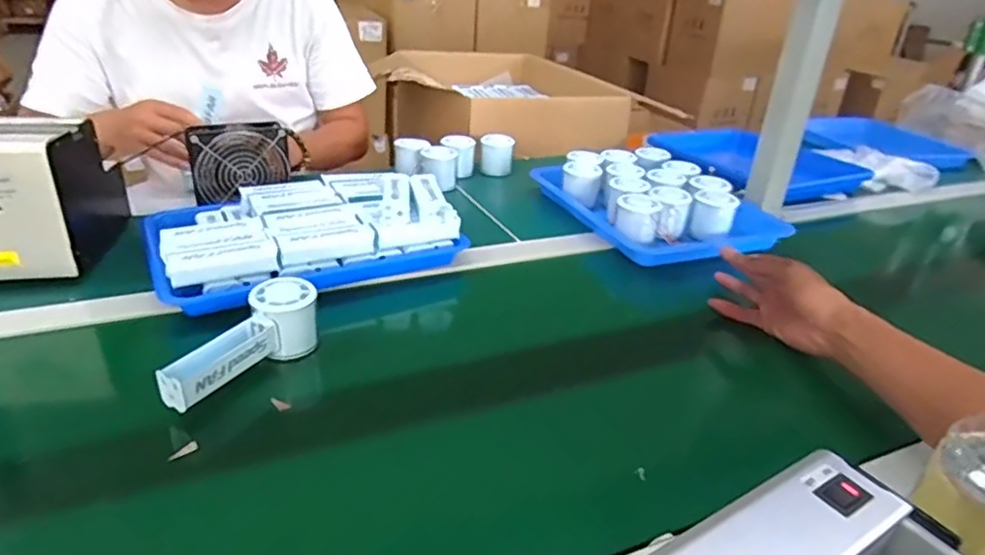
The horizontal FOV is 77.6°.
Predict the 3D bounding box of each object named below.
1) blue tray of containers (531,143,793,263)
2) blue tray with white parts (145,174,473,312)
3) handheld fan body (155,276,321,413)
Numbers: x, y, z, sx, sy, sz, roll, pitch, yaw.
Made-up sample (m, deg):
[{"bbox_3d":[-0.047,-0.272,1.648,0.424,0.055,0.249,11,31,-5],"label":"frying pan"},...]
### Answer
[{"bbox_3d":[0.232,-0.113,0.881,0.253,0.063,0.300,-11,32,-25],"label":"blue tray of containers"},{"bbox_3d":[-0.224,-0.069,0.726,0.326,0.072,0.219,-11,32,-25],"label":"blue tray with white parts"},{"bbox_3d":[-0.217,0.056,0.527,0.045,0.060,0.145,20,32,26],"label":"handheld fan body"}]

